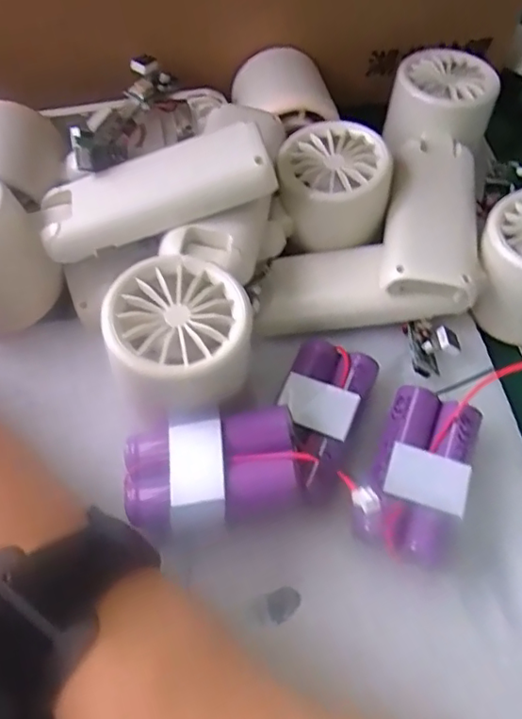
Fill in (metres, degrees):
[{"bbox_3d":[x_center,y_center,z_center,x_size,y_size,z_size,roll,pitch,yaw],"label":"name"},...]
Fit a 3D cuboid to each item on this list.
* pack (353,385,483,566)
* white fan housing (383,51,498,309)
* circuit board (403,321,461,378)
[{"bbox_3d":[0.063,0.044,0.224,0.037,0.018,0.065,20,59,11],"label":"pack"},{"bbox_3d":[0.089,-0.098,0.291,0.052,0.040,0.164,12,58,6],"label":"white fan housing"},{"bbox_3d":[0.080,-0.005,0.257,0.023,0.007,0.030,1,57,-2],"label":"circuit board"}]

